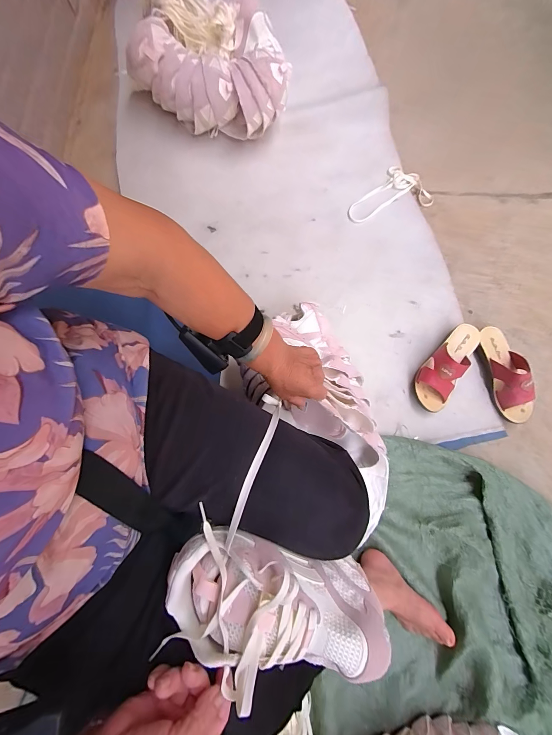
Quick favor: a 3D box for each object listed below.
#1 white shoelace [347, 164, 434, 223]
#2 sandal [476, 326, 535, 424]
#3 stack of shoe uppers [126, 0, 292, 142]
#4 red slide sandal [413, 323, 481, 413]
[{"bbox_3d":[0.302,-0.486,0.862,0.234,0.016,0.135,-16,77,-2],"label":"white shoelace"},{"bbox_3d":[0.534,0.012,0.718,0.077,0.070,0.224,-8,76,-3],"label":"sandal"},{"bbox_3d":[-0.173,-0.780,0.833,0.435,0.173,0.293,21,79,7],"label":"stack of shoe uppers"},{"bbox_3d":[0.401,-0.007,0.716,0.089,0.075,0.219,40,79,9],"label":"red slide sandal"}]

